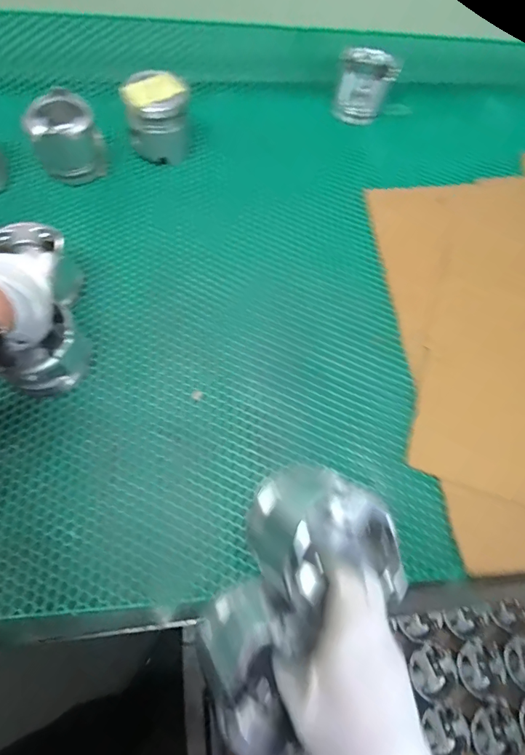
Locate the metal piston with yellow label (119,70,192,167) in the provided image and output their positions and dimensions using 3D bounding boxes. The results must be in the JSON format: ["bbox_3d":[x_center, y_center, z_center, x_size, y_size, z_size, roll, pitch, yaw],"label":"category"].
[{"bbox_3d":[-0.163,-0.399,0.653,0.100,0.095,0.089,-3,66,-5],"label":"metal piston with yellow label"}]

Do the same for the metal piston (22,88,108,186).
[{"bbox_3d":[-0.297,-0.355,0.637,0.097,0.093,0.091,-27,70,-15],"label":"metal piston"}]

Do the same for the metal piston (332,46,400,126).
[{"bbox_3d":[0.179,-0.513,0.746,0.089,0.088,0.070,9,64,1],"label":"metal piston"}]

